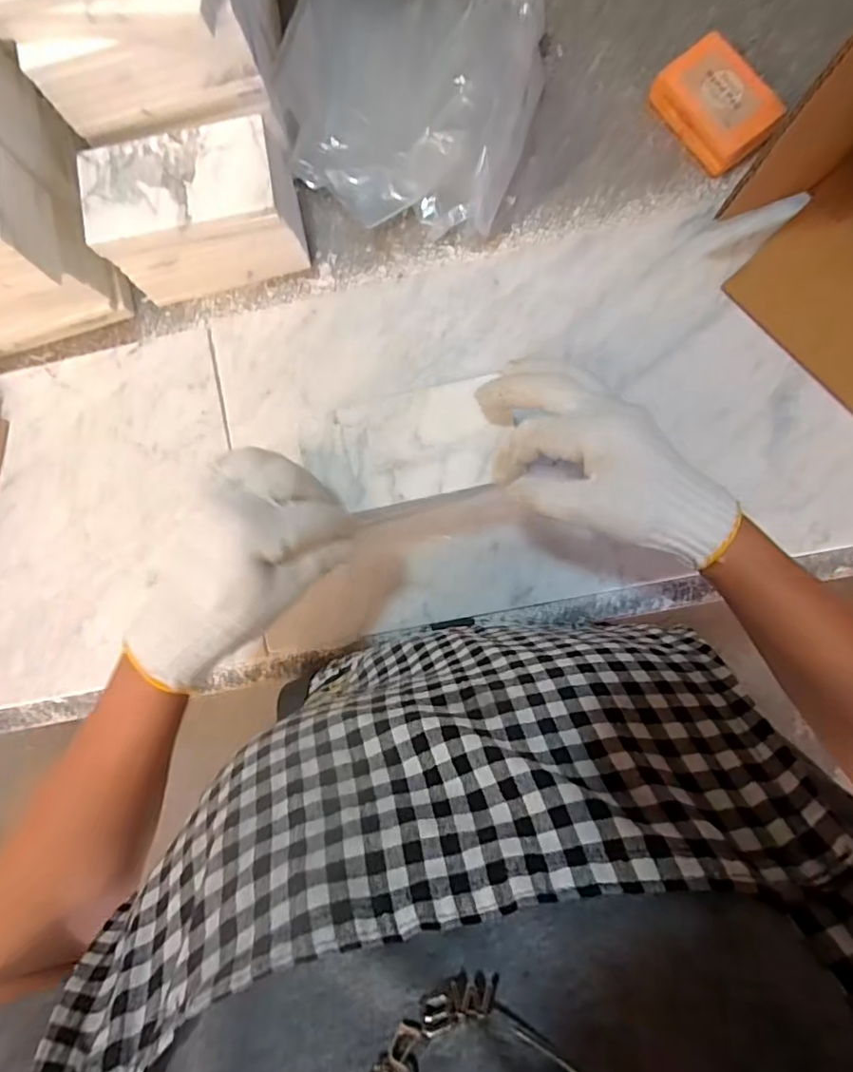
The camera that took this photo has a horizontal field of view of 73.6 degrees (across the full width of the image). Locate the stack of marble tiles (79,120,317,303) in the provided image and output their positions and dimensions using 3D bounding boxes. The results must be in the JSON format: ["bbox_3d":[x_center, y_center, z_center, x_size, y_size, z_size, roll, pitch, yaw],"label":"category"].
[{"bbox_3d":[-0.188,-0.270,0.476,0.148,0.090,0.081,-10,87,5],"label":"stack of marble tiles"}]

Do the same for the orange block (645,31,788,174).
[{"bbox_3d":[0.245,-0.362,0.483,0.064,0.033,0.102,-36,85,4],"label":"orange block"}]

